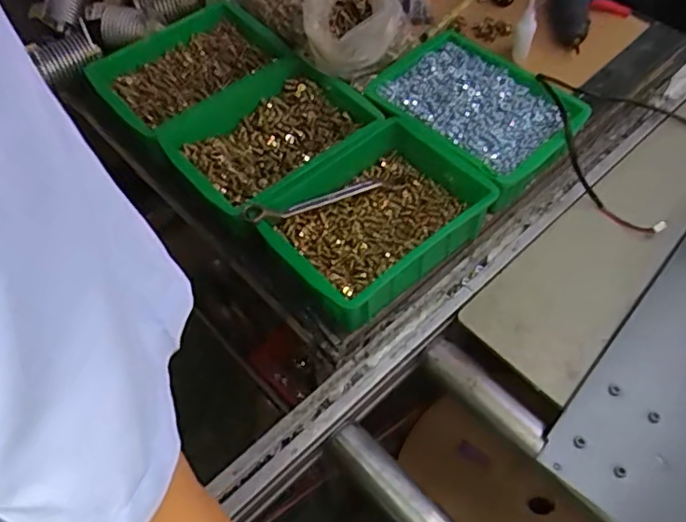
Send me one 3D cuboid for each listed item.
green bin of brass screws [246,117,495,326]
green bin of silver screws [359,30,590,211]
[{"bbox_3d":[0.033,-0.050,0.731,0.257,0.088,0.192,-38,63,-21],"label":"green bin of brass screws"},{"bbox_3d":[0.183,-0.199,0.829,0.212,0.075,0.257,-38,63,-21],"label":"green bin of silver screws"}]

